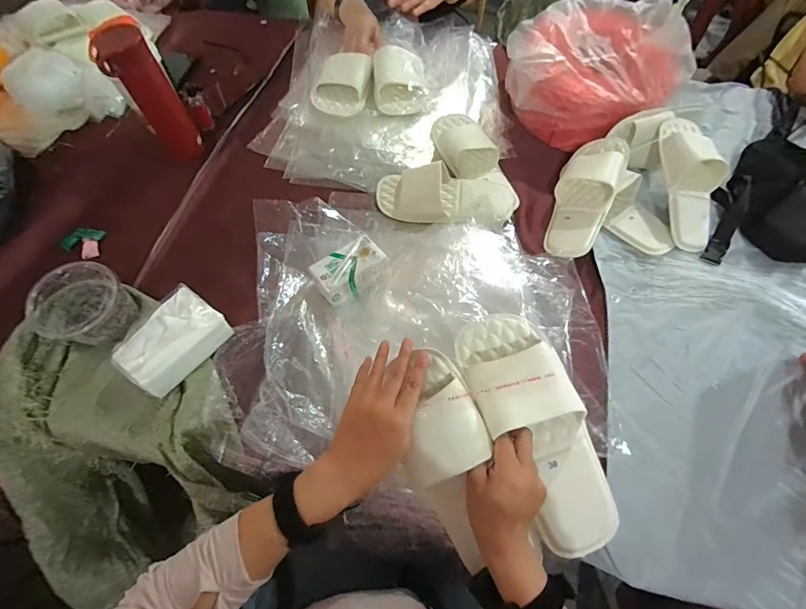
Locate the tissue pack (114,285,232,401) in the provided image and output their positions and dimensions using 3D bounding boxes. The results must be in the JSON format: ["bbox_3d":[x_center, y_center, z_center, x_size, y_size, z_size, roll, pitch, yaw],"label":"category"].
[{"bbox_3d":[-0.324,0.048,0.537,0.090,0.057,0.134,33,68,15],"label":"tissue pack"}]

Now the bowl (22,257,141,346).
[{"bbox_3d":[-0.460,0.001,0.558,0.103,0.076,0.108,0,63,0],"label":"bowl"}]

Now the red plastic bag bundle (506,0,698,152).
[{"bbox_3d":[0.350,-0.440,0.723,0.303,0.156,0.227,33,69,17],"label":"red plastic bag bundle"}]

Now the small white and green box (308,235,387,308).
[{"bbox_3d":[-0.086,-0.058,0.603,0.117,0.040,0.082,-39,70,-18],"label":"small white and green box"}]

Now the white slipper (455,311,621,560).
[{"bbox_3d":[0.151,0.136,0.423,0.102,0.066,0.270,-25,81,-7],"label":"white slipper"}]

